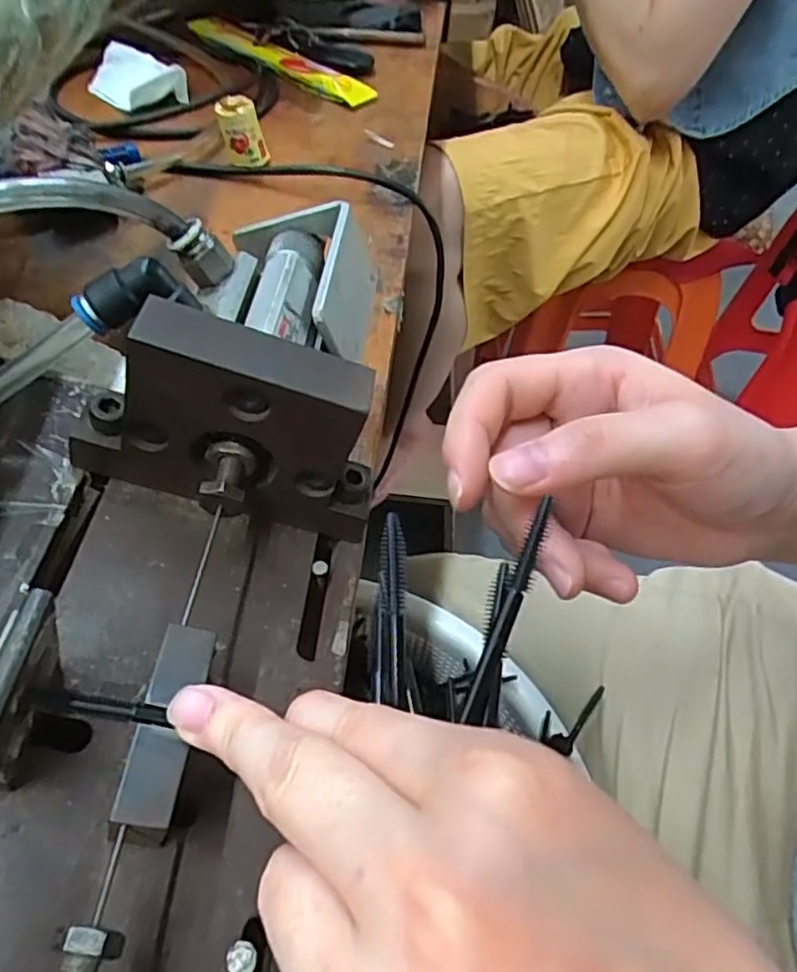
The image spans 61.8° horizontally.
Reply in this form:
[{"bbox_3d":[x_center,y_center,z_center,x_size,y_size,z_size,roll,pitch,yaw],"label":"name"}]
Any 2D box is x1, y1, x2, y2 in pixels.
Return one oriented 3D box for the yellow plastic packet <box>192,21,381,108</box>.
[{"bbox_3d":[-0.107,-0.366,0.571,0.207,0.013,0.033,34,58,21],"label":"yellow plastic packet"}]

